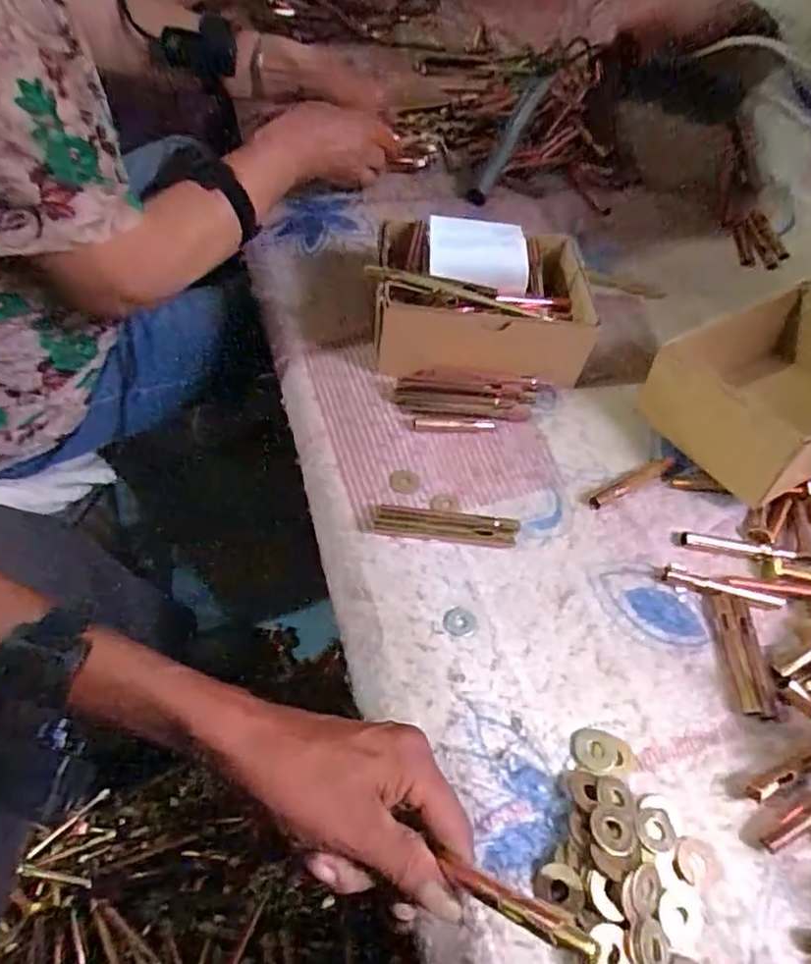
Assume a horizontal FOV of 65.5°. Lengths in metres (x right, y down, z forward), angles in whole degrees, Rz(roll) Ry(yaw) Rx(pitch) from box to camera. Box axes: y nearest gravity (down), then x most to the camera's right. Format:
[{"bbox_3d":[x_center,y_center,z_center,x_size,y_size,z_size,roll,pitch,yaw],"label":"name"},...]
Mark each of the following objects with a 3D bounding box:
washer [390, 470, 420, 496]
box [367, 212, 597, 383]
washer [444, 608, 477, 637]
[{"bbox_3d":[-0.001,0.000,0.488,0.022,0.004,0.021,0,64,1],"label":"washer"},{"bbox_3d":[0.065,-0.153,0.546,0.185,0.089,0.136,7,52,0],"label":"box"},{"bbox_3d":[0.037,0.094,0.423,0.022,0.004,0.021,3,52,-4],"label":"washer"}]

